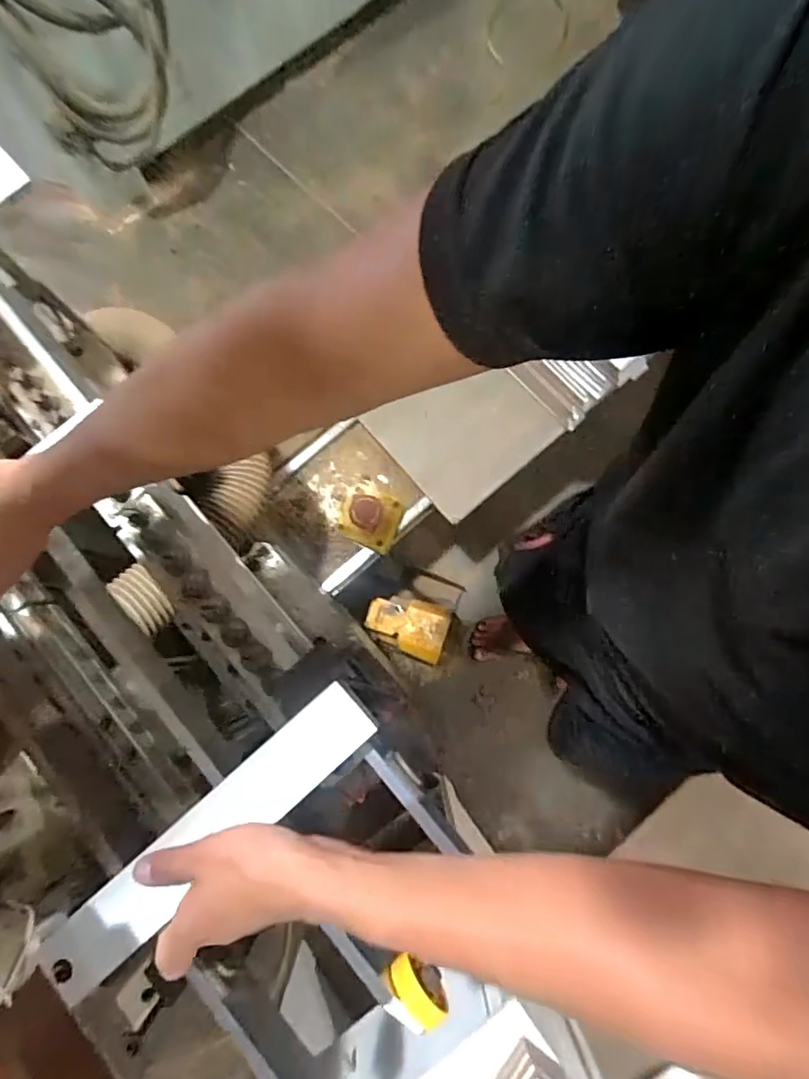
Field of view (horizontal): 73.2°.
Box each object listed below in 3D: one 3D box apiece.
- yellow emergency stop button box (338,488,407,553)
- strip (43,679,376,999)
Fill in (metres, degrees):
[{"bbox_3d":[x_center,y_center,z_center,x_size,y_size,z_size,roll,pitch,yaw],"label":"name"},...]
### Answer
[{"bbox_3d":[-0.040,-0.028,0.655,0.069,0.049,0.071,27,82,6],"label":"yellow emergency stop button box"},{"bbox_3d":[-0.132,0.201,0.371,0.258,0.012,0.046,-40,80,-7],"label":"strip"}]

